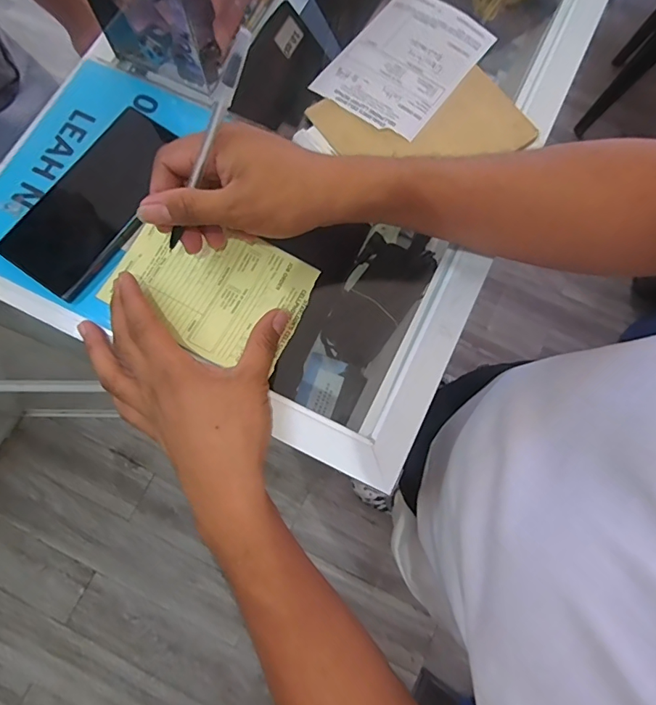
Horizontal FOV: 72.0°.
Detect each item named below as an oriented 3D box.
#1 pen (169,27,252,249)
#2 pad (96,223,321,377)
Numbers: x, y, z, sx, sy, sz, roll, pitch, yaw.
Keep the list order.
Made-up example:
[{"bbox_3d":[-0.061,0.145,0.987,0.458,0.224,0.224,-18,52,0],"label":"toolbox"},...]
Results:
[{"bbox_3d":[-0.080,-0.125,0.289,0.006,0.152,0.006,47,40,11],"label":"pen"},{"bbox_3d":[-0.094,-0.052,0.356,0.148,0.008,0.097,24,77,6],"label":"pad"}]

